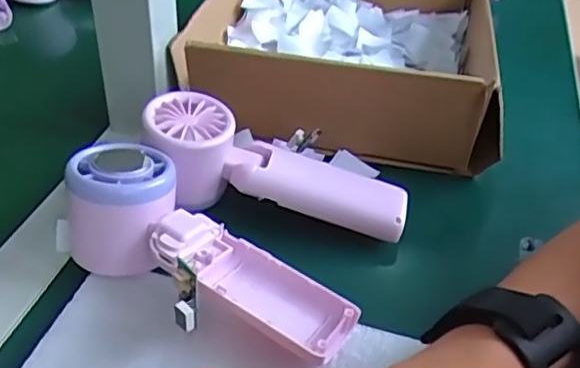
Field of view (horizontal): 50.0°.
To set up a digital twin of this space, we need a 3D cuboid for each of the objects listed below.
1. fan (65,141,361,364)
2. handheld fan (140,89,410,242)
[{"bbox_3d":[-0.048,0.042,0.320,0.164,0.051,0.074,30,45,8],"label":"fan"},{"bbox_3d":[-0.011,-0.003,0.379,0.160,0.046,0.050,20,41,-2],"label":"handheld fan"}]

